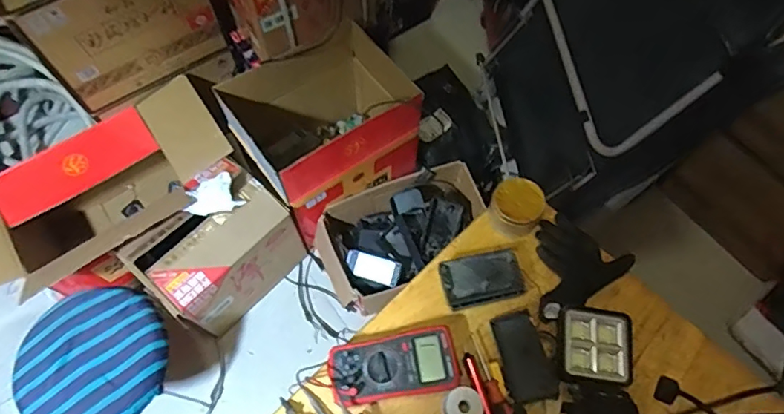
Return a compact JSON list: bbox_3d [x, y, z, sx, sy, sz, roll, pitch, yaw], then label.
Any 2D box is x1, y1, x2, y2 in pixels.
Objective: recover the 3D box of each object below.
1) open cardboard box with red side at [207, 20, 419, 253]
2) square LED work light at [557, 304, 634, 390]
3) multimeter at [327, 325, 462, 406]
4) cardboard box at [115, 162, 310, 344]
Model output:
[{"bbox_3d":[-0.171,-0.191,1.351,0.408,0.331,0.325,-35,71,-16],"label":"open cardboard box with red side"},{"bbox_3d":[0.306,0.213,0.786,0.105,0.043,0.113,8,65,2],"label":"square LED work light"},{"bbox_3d":[0.003,0.235,0.766,0.193,0.047,0.090,-7,65,-5],"label":"multimeter"},{"bbox_3d":[-0.429,0.106,1.288,0.233,0.334,0.331,41,71,16],"label":"cardboard box"}]

